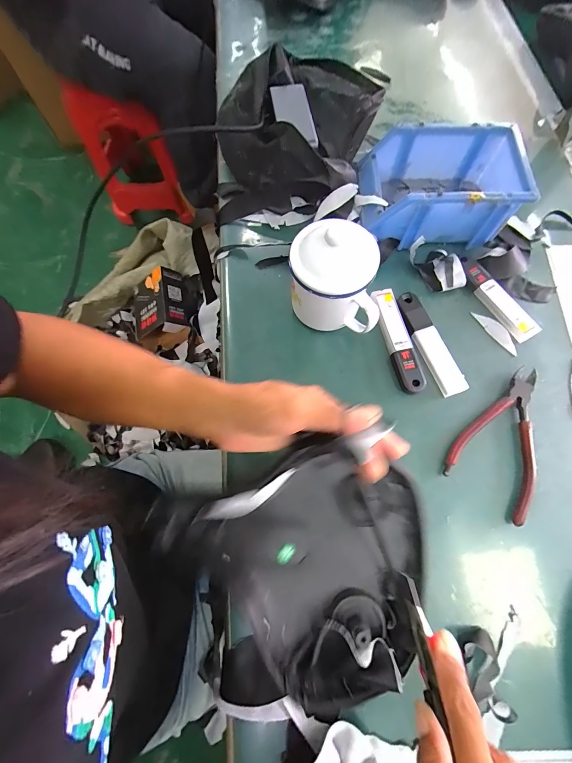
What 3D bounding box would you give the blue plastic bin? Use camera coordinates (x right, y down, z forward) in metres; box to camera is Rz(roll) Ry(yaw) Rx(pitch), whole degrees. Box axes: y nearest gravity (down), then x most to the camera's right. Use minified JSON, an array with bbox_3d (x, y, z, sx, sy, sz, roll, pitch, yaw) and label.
[{"bbox_3d":[0.184,-0.235,0.387,0.172,0.074,0.118,0,71,-1],"label":"blue plastic bin"}]

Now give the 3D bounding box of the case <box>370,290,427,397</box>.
[{"bbox_3d":[0.126,-0.047,0.361,0.029,0.014,0.126,-11,72,-4],"label":"case"}]

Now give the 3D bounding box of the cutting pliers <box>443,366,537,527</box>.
[{"bbox_3d":[0.228,0.052,0.325,0.083,0.009,0.150,33,74,10],"label":"cutting pliers"}]

